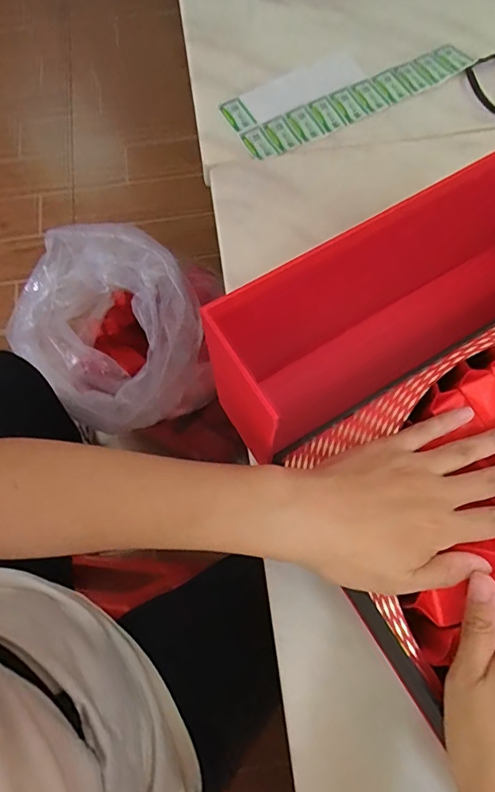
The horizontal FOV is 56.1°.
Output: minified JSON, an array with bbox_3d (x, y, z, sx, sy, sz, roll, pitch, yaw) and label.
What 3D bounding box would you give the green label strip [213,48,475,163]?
[{"bbox_3d":[0.106,-0.334,0.503,0.260,0.006,0.092,-27,73,-8],"label":"green label strip"}]

